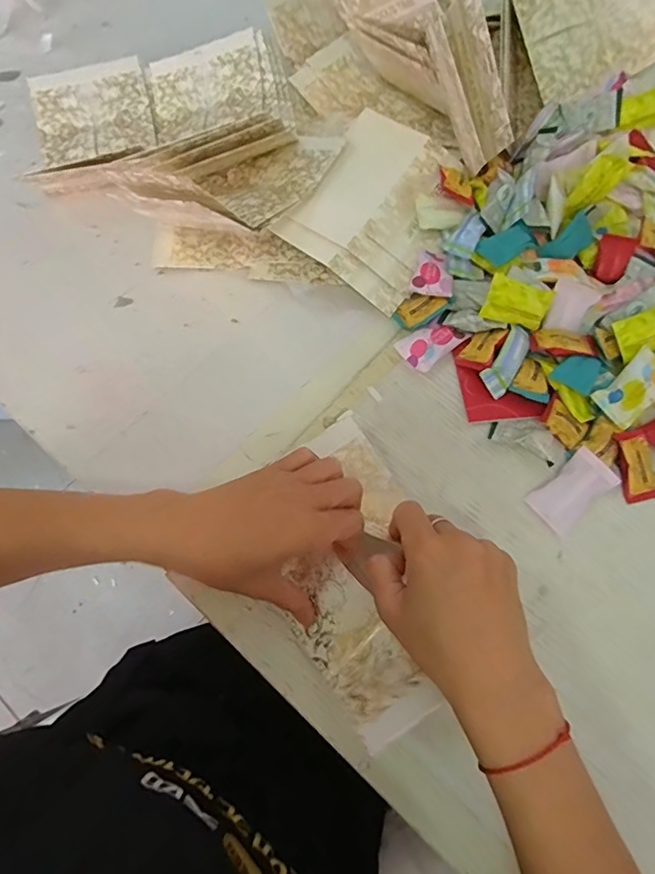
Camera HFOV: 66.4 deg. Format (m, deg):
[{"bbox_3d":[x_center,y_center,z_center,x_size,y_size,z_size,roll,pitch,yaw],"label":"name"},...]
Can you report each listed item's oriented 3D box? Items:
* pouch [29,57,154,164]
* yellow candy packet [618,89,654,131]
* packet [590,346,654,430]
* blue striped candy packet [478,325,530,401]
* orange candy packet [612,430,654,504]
[{"bbox_3d":[-0.261,-0.362,0.556,0.124,0.010,0.106,-11,86,-2],"label":"pouch"},{"bbox_3d":[0.320,-0.328,0.499,0.056,0.035,0.004,-10,23,5],"label":"yellow candy packet"},{"bbox_3d":[0.246,-0.040,0.399,0.060,0.014,0.035,-38,71,-12],"label":"packet"},{"bbox_3d":[0.153,-0.064,0.422,0.024,0.020,0.064,34,73,15],"label":"blue striped candy packet"},{"bbox_3d":[0.242,0.022,0.390,0.029,0.011,0.053,-14,87,-3],"label":"orange candy packet"}]

